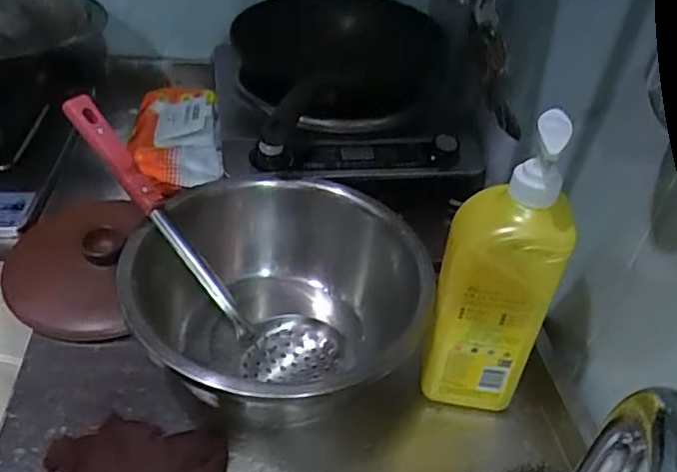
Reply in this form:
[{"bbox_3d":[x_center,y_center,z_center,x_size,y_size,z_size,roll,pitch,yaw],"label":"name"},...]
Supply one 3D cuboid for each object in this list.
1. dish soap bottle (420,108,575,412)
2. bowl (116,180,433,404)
[{"bbox_3d":[0.129,0.033,0.485,0.085,0.264,0.057,11,38,6],"label":"dish soap bottle"},{"bbox_3d":[-0.064,0.060,0.553,0.252,0.105,0.267,4,38,-3],"label":"bowl"}]

